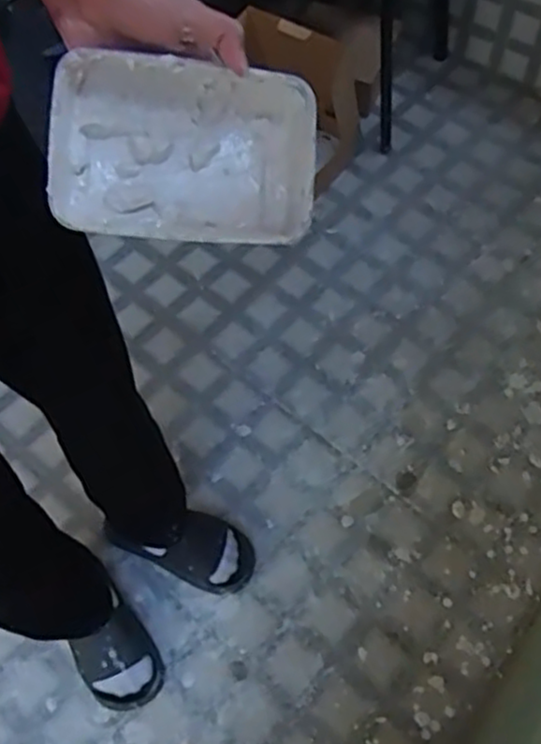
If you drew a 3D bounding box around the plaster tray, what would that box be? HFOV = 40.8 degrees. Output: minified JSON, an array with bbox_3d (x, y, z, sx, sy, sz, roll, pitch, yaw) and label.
[{"bbox_3d":[-0.056,-0.145,0.486,0.169,0.039,0.110,2,91,-15],"label":"plaster tray"}]

